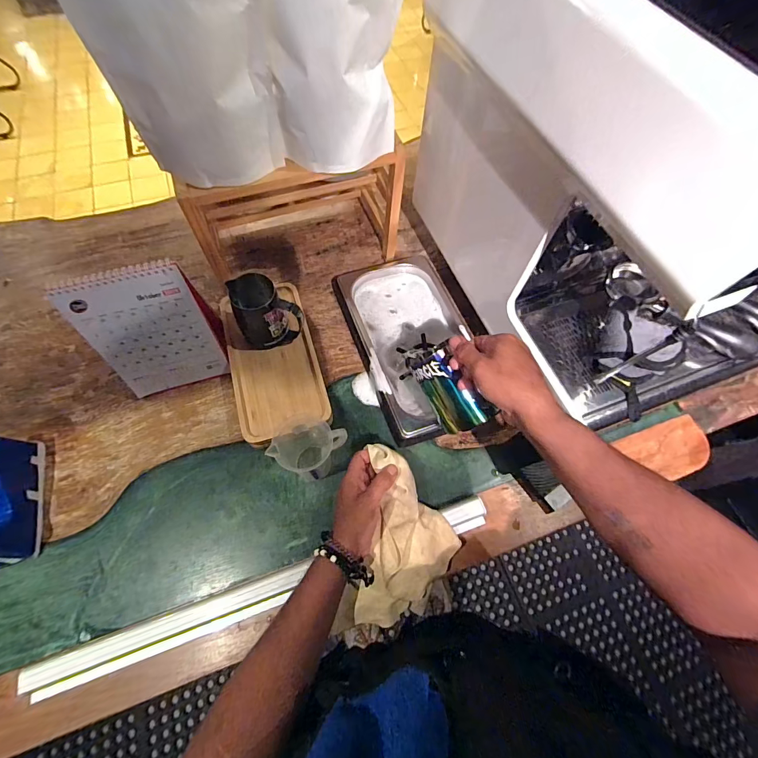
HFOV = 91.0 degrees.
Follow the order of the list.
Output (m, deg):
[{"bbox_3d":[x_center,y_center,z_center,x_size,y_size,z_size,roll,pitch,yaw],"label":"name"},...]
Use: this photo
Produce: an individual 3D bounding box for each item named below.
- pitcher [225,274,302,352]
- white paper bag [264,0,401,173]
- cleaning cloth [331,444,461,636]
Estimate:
[{"bbox_3d":[-0.174,-0.104,0.585,0.100,0.100,0.072,-11,65,-7],"label":"pitcher"},{"bbox_3d":[-0.056,-0.386,0.425,0.174,0.281,0.067,-10,58,-11],"label":"white paper bag"},{"bbox_3d":[0.036,0.222,0.500,0.135,0.044,0.237,11,81,-4],"label":"cleaning cloth"}]

